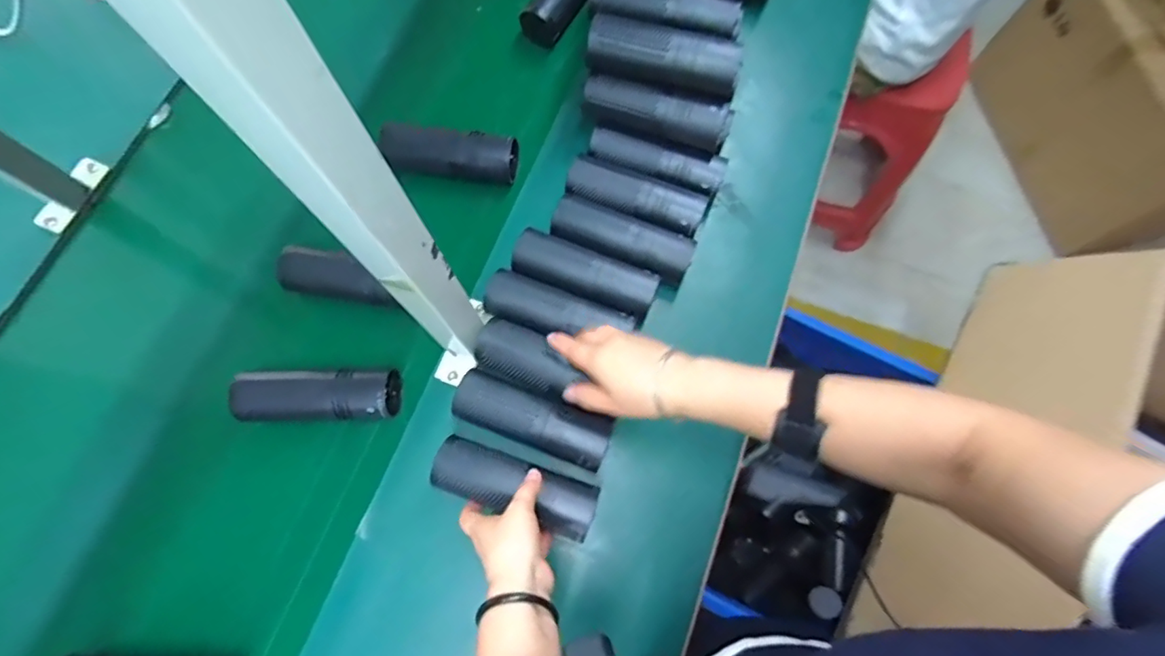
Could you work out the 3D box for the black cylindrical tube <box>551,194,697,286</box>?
[{"bbox_3d":[0.040,-0.097,0.622,0.160,0.054,0.061,18,72,6],"label":"black cylindrical tube"}]

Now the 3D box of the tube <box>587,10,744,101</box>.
[{"bbox_3d":[0.086,-0.296,0.586,0.165,0.045,0.057,17,71,5],"label":"tube"}]

